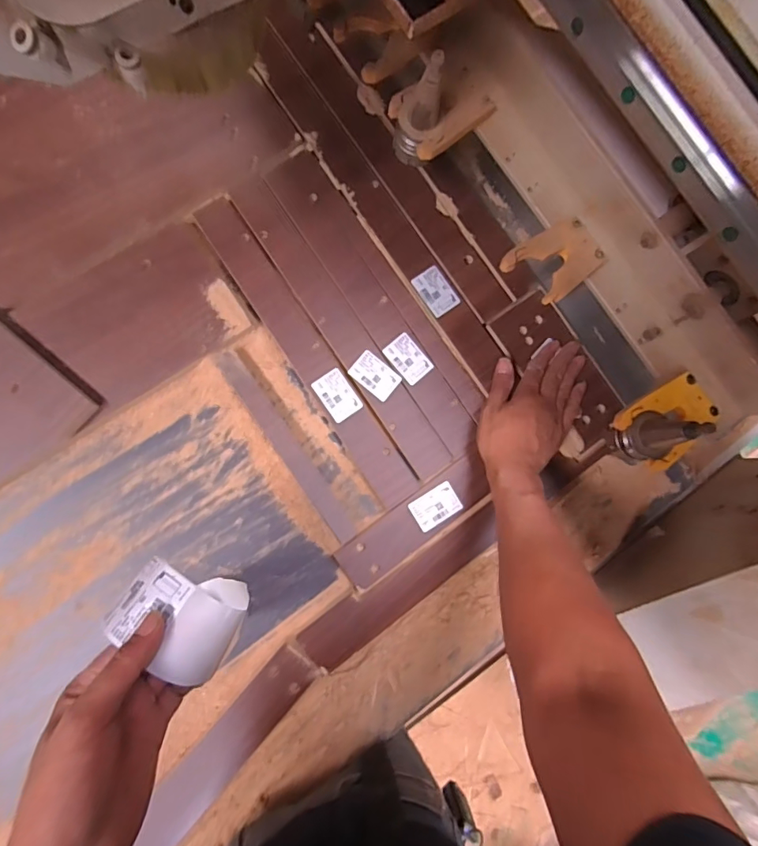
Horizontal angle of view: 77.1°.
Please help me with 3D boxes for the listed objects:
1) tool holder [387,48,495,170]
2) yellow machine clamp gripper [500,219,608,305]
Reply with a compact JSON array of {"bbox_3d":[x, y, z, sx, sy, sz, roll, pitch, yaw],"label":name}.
[{"bbox_3d":[0.067,-0.329,0.482,0.097,0.105,0.071,-38,93,-8],"label":"tool holder"},{"bbox_3d":[0.187,-0.172,0.495,0.105,0.016,0.069,-37,89,-9],"label":"yellow machine clamp gripper"}]

